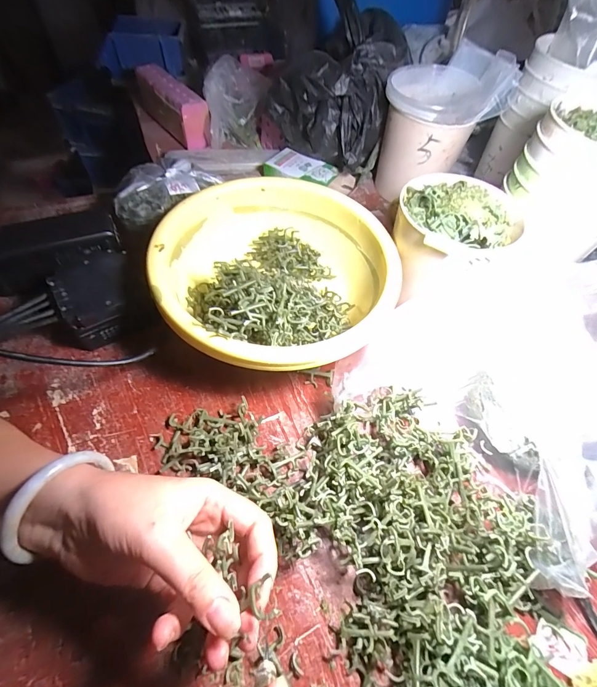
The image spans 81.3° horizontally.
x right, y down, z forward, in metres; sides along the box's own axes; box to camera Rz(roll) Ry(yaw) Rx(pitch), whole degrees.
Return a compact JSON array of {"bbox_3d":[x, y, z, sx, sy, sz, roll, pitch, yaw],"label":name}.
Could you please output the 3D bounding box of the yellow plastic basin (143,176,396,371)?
[{"bbox_3d":[-0.024,-0.061,0.357,0.218,0.096,0.223,2,56,-2],"label":"yellow plastic basin"}]

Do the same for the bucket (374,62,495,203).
[{"bbox_3d":[0.172,-0.288,0.482,0.113,0.138,0.119,2,56,-2],"label":"bucket"}]

